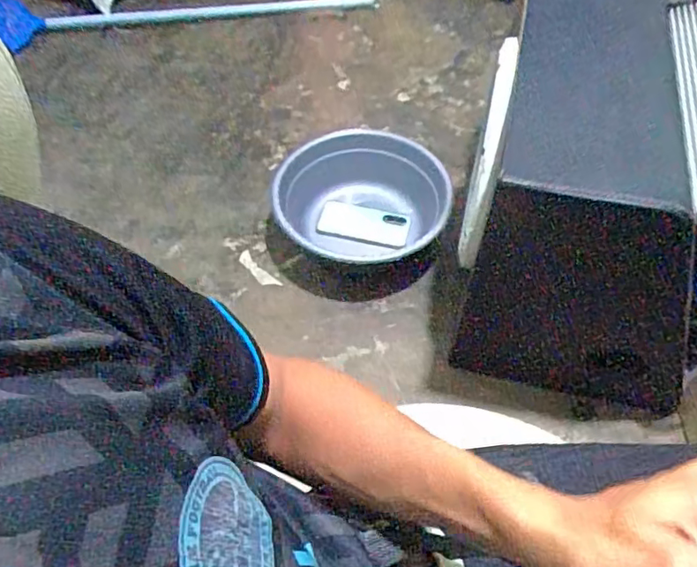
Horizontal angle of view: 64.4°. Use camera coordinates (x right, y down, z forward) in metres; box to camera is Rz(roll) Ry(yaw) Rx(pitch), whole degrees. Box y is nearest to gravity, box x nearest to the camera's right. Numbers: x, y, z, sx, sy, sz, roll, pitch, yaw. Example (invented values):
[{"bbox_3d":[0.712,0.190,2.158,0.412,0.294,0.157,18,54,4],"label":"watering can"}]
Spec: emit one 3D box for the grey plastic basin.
[{"bbox_3d":[0.031,-0.108,1.008,0.313,0.152,0.343,0,56,0],"label":"grey plastic basin"}]

